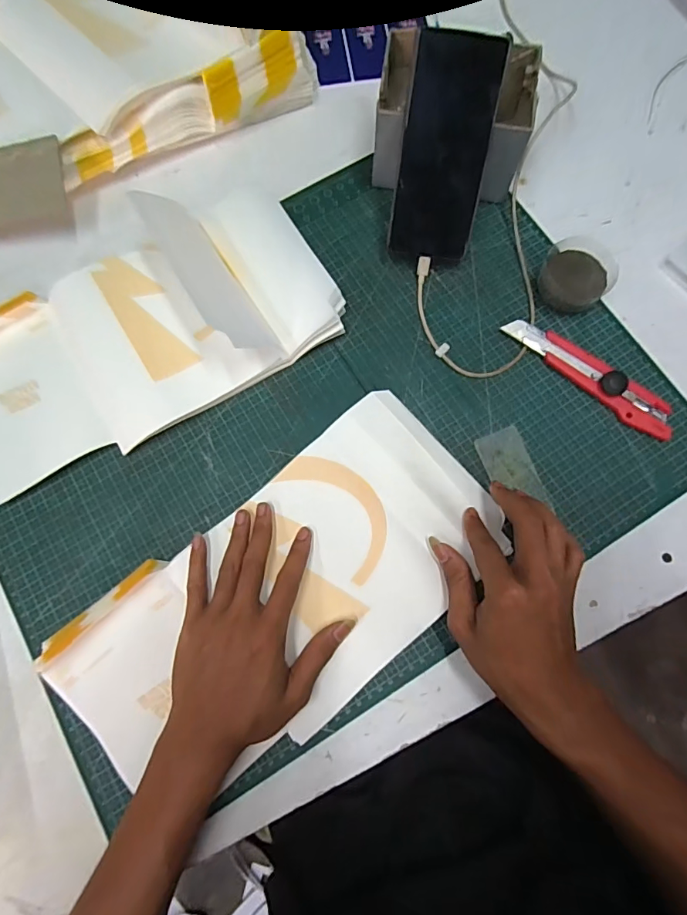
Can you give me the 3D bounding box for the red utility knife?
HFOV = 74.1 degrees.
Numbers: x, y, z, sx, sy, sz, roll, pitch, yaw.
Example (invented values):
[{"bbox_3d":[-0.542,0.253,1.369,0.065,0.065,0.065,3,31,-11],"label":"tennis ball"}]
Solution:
[{"bbox_3d":[0.219,-0.074,0.406,0.163,0.016,0.029,38,80,9],"label":"red utility knife"}]

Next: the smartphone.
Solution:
[{"bbox_3d":[0.086,-0.256,0.385,0.071,0.006,0.159,9,117,3],"label":"smartphone"}]

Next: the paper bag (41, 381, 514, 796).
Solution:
[{"bbox_3d":[-0.042,0.113,0.364,0.352,0.019,0.179,-38,81,-6],"label":"paper bag"}]

